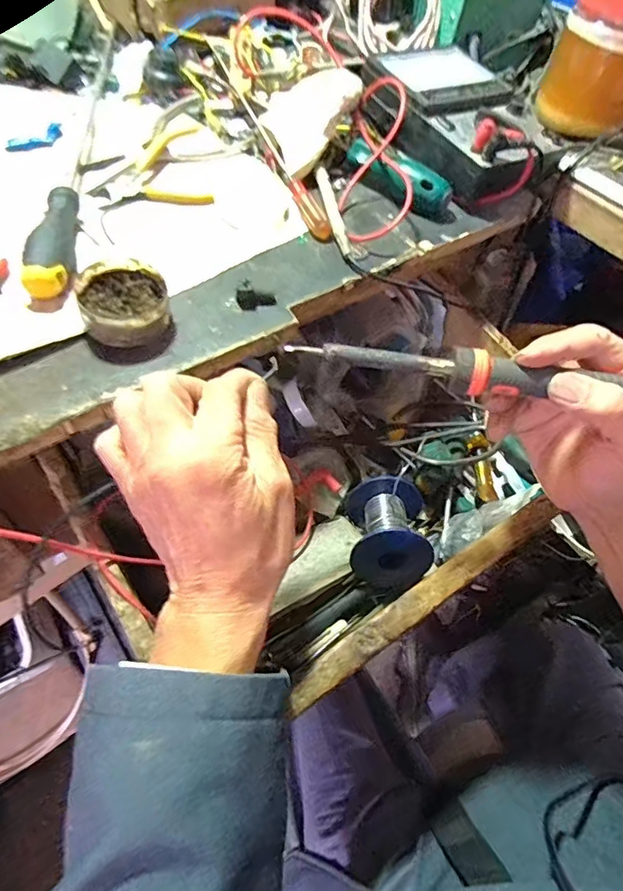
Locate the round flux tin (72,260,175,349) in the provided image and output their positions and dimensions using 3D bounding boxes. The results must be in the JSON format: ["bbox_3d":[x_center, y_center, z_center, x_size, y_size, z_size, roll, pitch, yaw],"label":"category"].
[{"bbox_3d":[-0.117,-0.088,0.330,0.052,0.025,0.057,3,56,-5],"label":"round flux tin"}]

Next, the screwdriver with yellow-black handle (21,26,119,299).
[{"bbox_3d":[-0.179,-0.246,0.418,0.024,0.026,0.343,1,56,-7],"label":"screwdriver with yellow-black handle"}]

